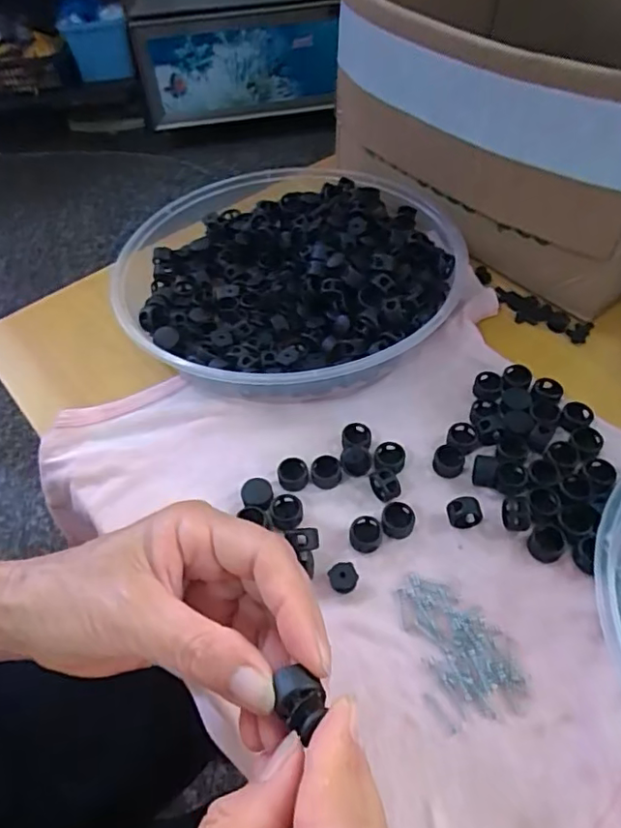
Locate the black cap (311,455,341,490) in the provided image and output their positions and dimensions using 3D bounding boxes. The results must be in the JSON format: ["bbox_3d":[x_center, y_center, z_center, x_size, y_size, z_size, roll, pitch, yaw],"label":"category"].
[{"bbox_3d":[0.009,0.032,0.313,0.017,0.011,0.017,-1,53,2],"label":"black cap"}]

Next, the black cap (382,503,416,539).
[{"bbox_3d":[0.046,0.056,0.293,0.017,0.008,0.019,13,55,12],"label":"black cap"}]

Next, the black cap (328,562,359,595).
[{"bbox_3d":[0.016,0.081,0.275,0.014,0.009,0.012,-18,55,-11],"label":"black cap"}]

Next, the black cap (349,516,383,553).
[{"bbox_3d":[0.028,0.063,0.289,0.016,0.008,0.018,-6,53,-2],"label":"black cap"}]

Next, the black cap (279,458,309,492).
[{"bbox_3d":[-0.010,0.034,0.312,0.016,0.010,0.017,-1,53,2],"label":"black cap"}]

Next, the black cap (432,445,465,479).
[{"bbox_3d":[0.078,0.026,0.313,0.016,0.010,0.018,12,55,11],"label":"black cap"}]

